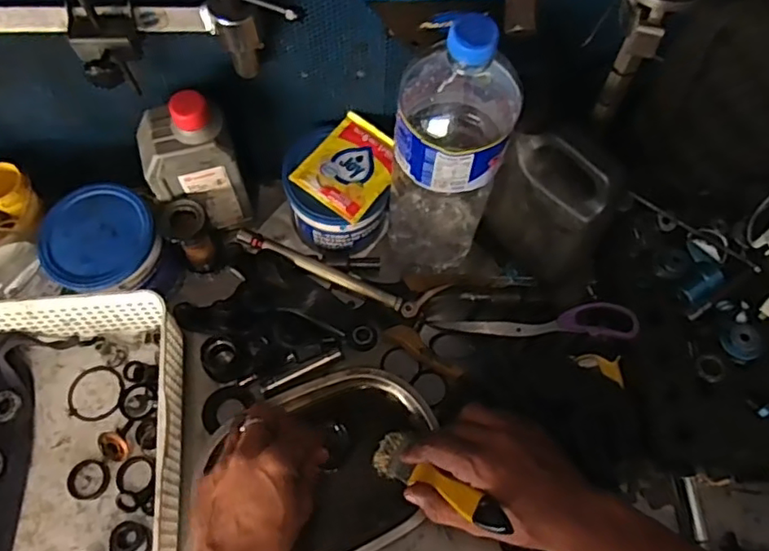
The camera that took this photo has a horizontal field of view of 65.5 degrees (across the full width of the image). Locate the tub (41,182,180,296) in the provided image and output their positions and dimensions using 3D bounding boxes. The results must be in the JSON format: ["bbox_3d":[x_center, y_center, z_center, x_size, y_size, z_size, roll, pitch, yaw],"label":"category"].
[{"bbox_3d":[-0.263,-0.022,0.575,0.102,0.079,0.100,0,67,-1],"label":"tub"}]

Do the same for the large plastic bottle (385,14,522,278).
[{"bbox_3d":[0.054,-0.095,0.508,0.093,0.303,0.092,11,67,3],"label":"large plastic bottle"}]

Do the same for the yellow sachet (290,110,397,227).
[{"bbox_3d":[-0.030,-0.105,0.575,0.078,0.011,0.096,33,70,12],"label":"yellow sachet"}]

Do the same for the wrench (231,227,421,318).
[{"bbox_3d":[-0.058,-0.004,0.608,0.193,0.019,0.018,22,68,8],"label":"wrench"}]

